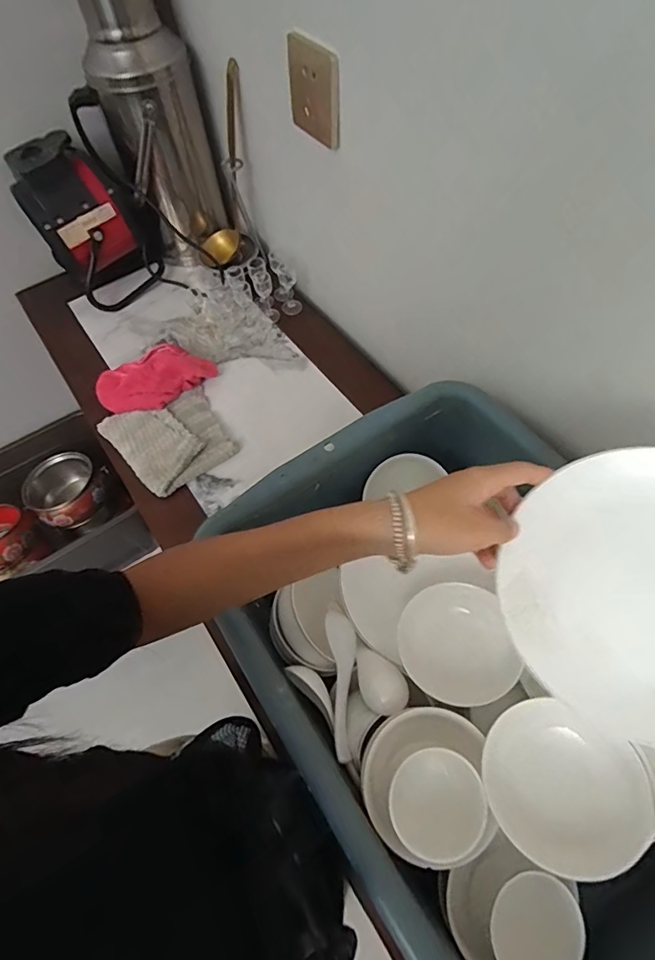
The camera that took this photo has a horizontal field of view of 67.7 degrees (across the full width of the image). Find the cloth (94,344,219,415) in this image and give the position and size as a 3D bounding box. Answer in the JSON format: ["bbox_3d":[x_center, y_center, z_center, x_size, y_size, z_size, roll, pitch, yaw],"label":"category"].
[{"bbox_3d":[-0.271,-0.160,0.760,0.173,0.041,0.112,-34,64,-15],"label":"cloth"}]

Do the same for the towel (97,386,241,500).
[{"bbox_3d":[-0.229,-0.060,0.712,0.147,0.032,0.154,-32,64,-14],"label":"towel"}]

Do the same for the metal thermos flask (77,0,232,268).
[{"bbox_3d":[-0.271,-0.561,0.784,0.143,0.387,0.138,-19,61,-8],"label":"metal thermos flask"}]

